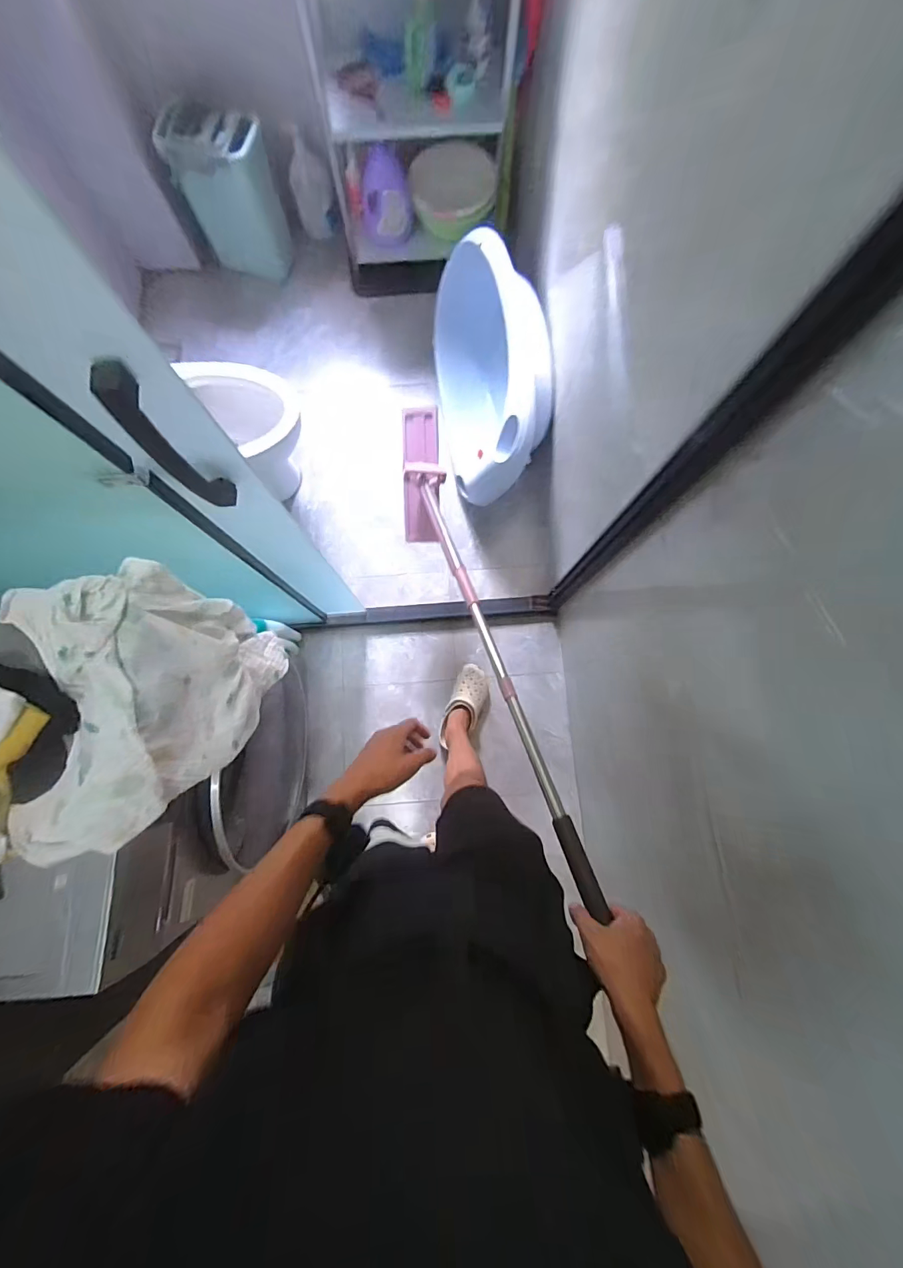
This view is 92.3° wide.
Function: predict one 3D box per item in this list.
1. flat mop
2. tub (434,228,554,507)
[{"bbox_3d":[0.033,-0.090,0.934,0.140,0.258,1.214,-14,51,-5],"label":"flat mop"},{"bbox_3d":[0.144,-0.884,1.568,0.316,0.518,0.861,2,78,-25],"label":"tub"}]

